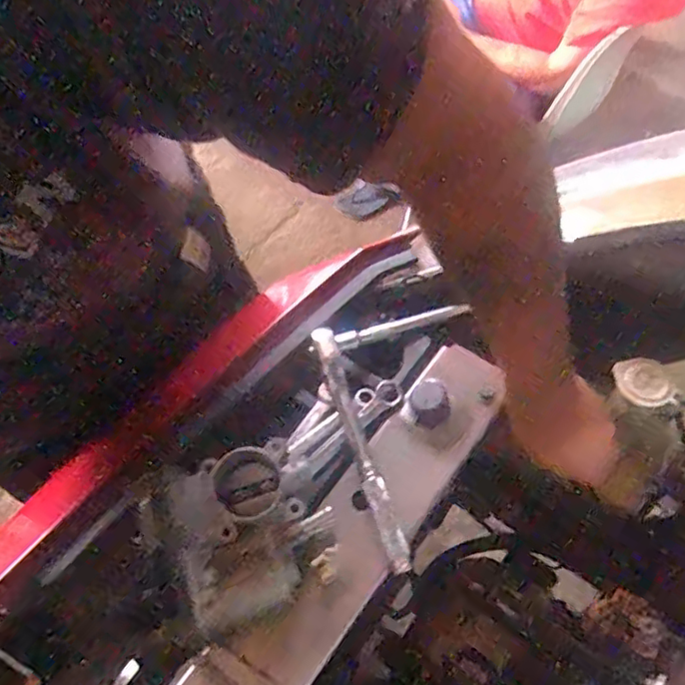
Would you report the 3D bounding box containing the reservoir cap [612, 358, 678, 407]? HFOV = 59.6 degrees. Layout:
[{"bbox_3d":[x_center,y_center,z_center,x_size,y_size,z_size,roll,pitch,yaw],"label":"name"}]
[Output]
[{"bbox_3d":[0.244,0.032,0.484,0.040,0.011,0.040,-2,55,3],"label":"reservoir cap"}]

